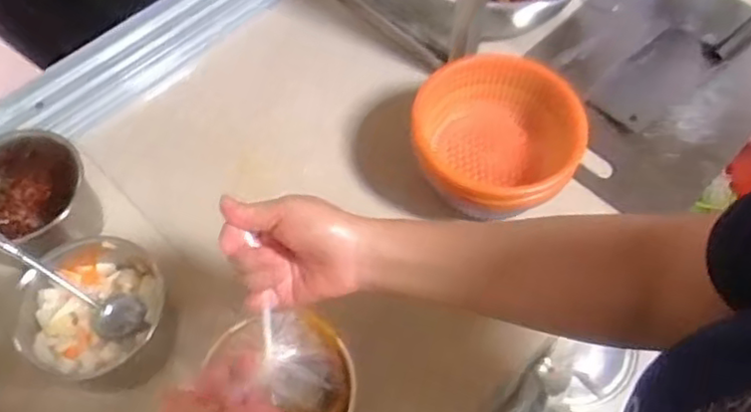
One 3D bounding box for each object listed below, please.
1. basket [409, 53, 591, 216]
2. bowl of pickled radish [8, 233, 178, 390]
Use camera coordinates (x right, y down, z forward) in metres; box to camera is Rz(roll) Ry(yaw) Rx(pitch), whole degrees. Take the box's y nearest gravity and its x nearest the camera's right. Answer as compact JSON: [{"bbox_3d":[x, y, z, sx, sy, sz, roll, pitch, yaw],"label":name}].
[{"bbox_3d":[0.136,-0.065,0.733,0.183,0.093,0.175,2,60,1],"label":"basket"},{"bbox_3d":[-0.278,0.106,0.666,0.140,0.096,0.145,0,60,0],"label":"bowl of pickled radish"}]

